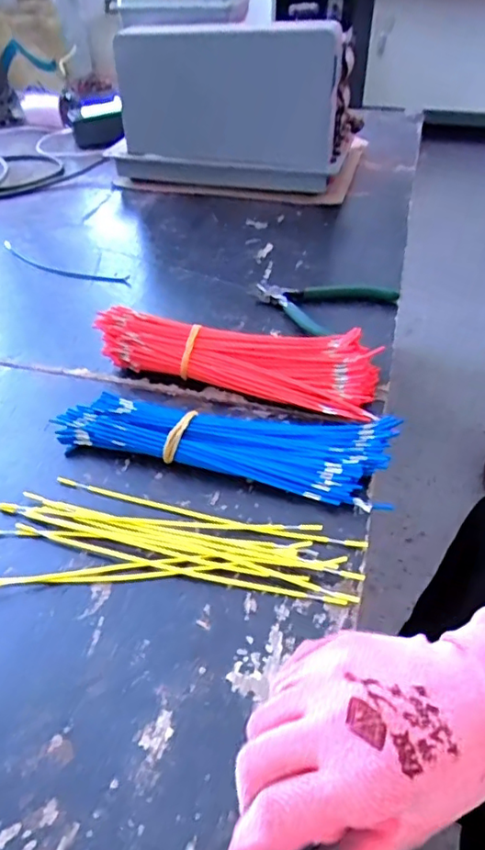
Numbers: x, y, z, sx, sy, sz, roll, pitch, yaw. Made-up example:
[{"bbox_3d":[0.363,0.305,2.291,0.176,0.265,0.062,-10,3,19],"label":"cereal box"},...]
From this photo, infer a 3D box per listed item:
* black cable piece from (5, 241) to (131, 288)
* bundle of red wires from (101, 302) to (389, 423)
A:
[{"bbox_3d":[-0.220,-0.194,0.711,0.207,0.008,0.034,20,46,21],"label":"black cable piece"},{"bbox_3d":[-0.005,-0.063,0.528,0.251,0.044,0.086,12,44,13],"label":"bundle of red wires"}]

